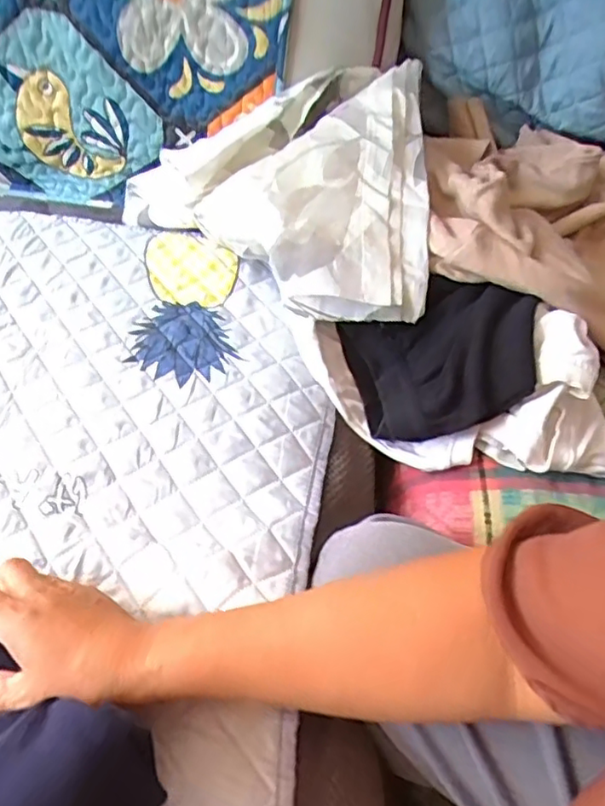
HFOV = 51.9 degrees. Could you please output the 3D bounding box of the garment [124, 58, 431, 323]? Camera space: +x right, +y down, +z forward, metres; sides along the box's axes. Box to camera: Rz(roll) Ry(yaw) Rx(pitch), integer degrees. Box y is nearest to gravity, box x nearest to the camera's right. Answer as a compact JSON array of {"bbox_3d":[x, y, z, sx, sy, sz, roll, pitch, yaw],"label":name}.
[{"bbox_3d":[-0.039,-0.218,0.655,0.325,0.147,0.299,3,49,-2],"label":"garment"}]

